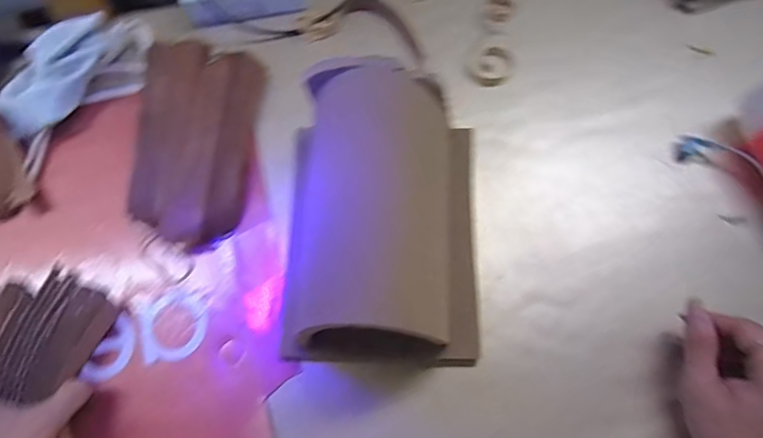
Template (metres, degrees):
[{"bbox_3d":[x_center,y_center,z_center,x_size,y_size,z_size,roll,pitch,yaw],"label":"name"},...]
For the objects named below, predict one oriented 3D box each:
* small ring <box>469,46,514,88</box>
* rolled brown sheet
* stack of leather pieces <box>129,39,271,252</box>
[{"bbox_3d":[0.109,-0.150,0.498,0.042,0.008,0.037,-36,73,-11],"label":"small ring"},{"bbox_3d":[-0.002,0.000,0.396,0.157,0.109,0.213,1,70,2],"label":"rolled brown sheet"},{"bbox_3d":[-0.166,-0.075,0.456,0.095,0.033,0.191,1,70,2],"label":"stack of leather pieces"}]

